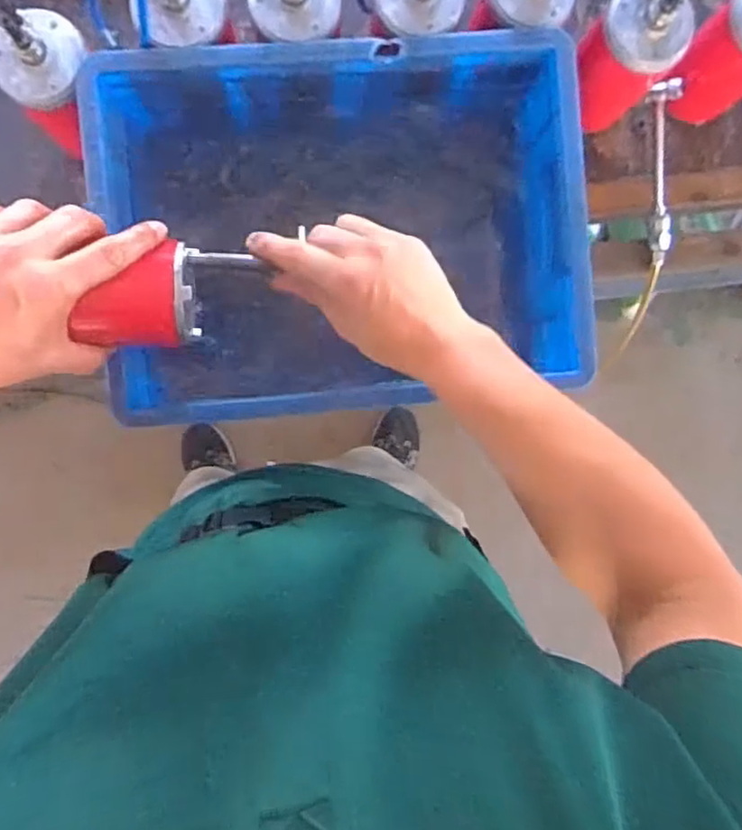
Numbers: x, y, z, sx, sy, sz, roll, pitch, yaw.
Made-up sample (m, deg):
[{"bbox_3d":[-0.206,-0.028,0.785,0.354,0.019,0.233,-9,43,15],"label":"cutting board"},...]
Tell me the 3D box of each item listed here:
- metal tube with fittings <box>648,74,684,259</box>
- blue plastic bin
[{"bbox_3d":[0.297,-0.246,0.660,0.024,0.047,0.174,-4,93,-3],"label":"metal tube with fittings"},{"bbox_3d":[-0.022,-0.162,0.558,0.394,0.131,0.284,-4,93,-3],"label":"blue plastic bin"}]

